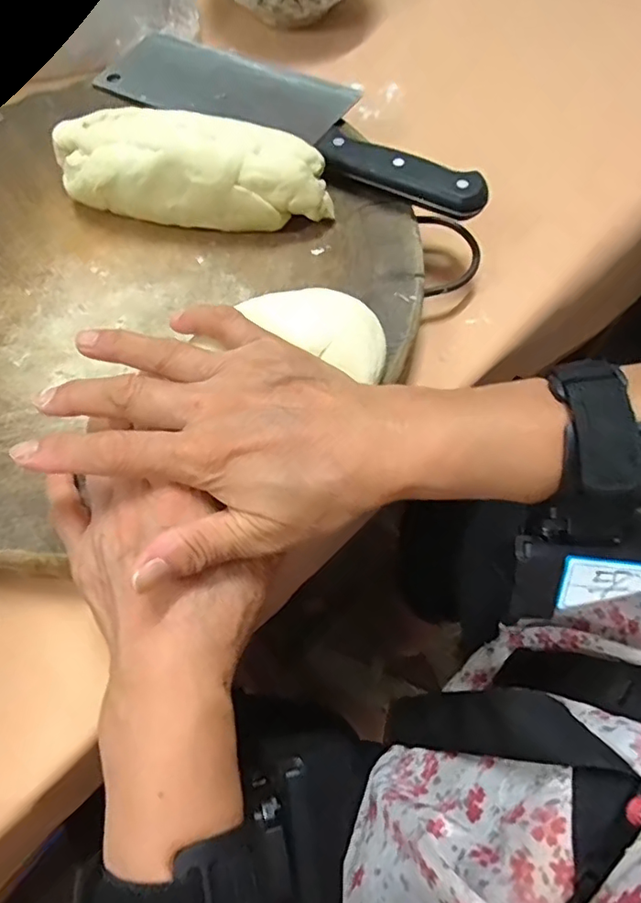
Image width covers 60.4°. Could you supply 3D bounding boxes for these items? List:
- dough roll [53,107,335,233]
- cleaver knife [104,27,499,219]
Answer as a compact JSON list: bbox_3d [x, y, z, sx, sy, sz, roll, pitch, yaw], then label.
[{"bbox_3d":[-0.079,-0.163,0.321,0.170,0.046,0.053,12,67,8],"label":"dough roll"},{"bbox_3d":[-0.021,-0.229,0.366,0.291,0.019,0.078,28,70,14],"label":"cleaver knife"}]

